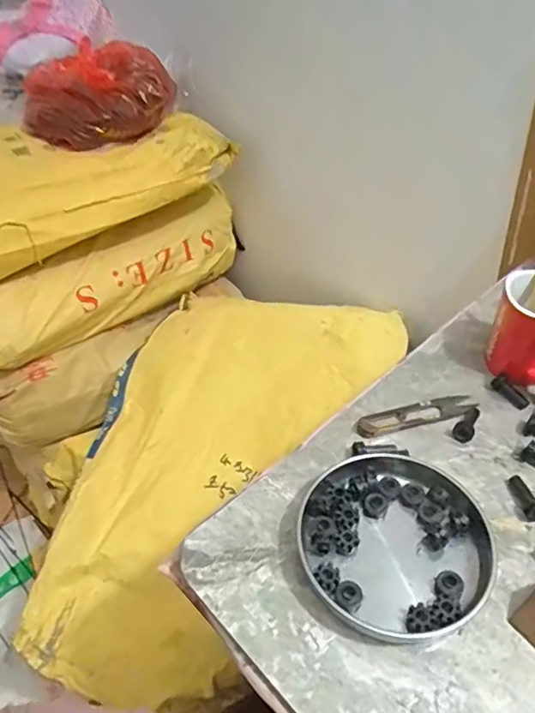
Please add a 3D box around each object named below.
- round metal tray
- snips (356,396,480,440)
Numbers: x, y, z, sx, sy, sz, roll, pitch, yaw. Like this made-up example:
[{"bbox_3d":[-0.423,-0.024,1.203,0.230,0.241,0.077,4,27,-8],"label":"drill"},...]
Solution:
[{"bbox_3d":[0.097,0.136,0.401,0.140,0.026,0.136,-1,44,1],"label":"round metal tray"},{"bbox_3d":[0.141,0.054,0.498,0.117,0.009,0.027,-15,45,-13],"label":"snips"}]

